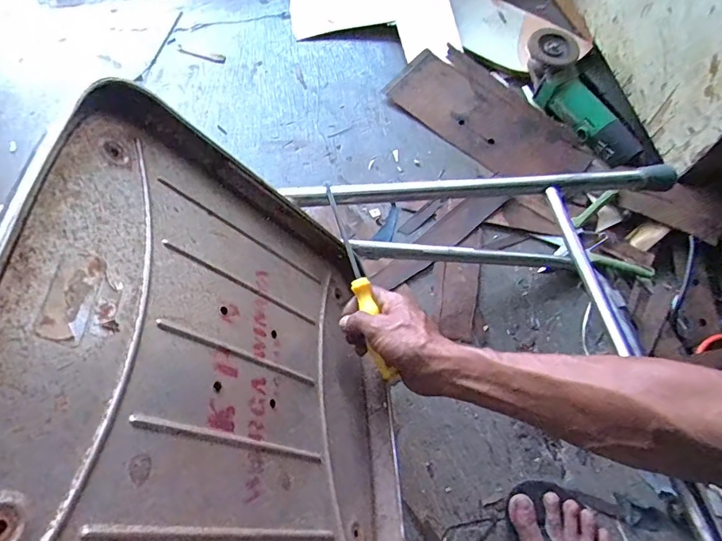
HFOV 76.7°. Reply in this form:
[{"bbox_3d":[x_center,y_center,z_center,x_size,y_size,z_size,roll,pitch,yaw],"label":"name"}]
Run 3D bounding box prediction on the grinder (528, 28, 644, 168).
[{"bbox_3d":[0.375,-0.284,0.781,0.070,0.100,0.264,-30,72,-13],"label":"grinder"}]

